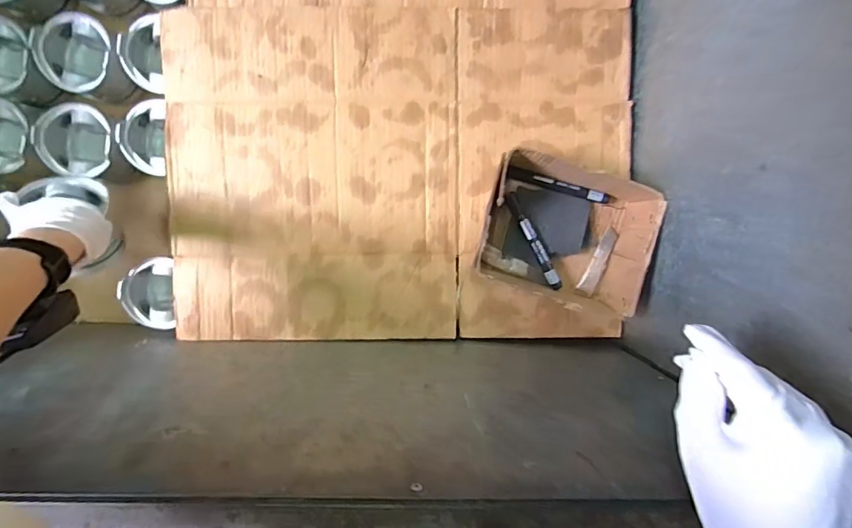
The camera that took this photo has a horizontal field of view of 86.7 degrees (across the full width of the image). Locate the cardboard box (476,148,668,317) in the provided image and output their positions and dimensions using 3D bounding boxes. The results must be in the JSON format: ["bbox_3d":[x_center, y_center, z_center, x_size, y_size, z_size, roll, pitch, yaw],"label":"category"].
[{"bbox_3d":[0.175,-0.041,0.587,0.201,0.088,0.164,15,94,-2],"label":"cardboard box"}]

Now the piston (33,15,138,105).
[{"bbox_3d":[-0.488,-0.288,0.641,0.101,0.062,0.098,0,95,-2],"label":"piston"}]

